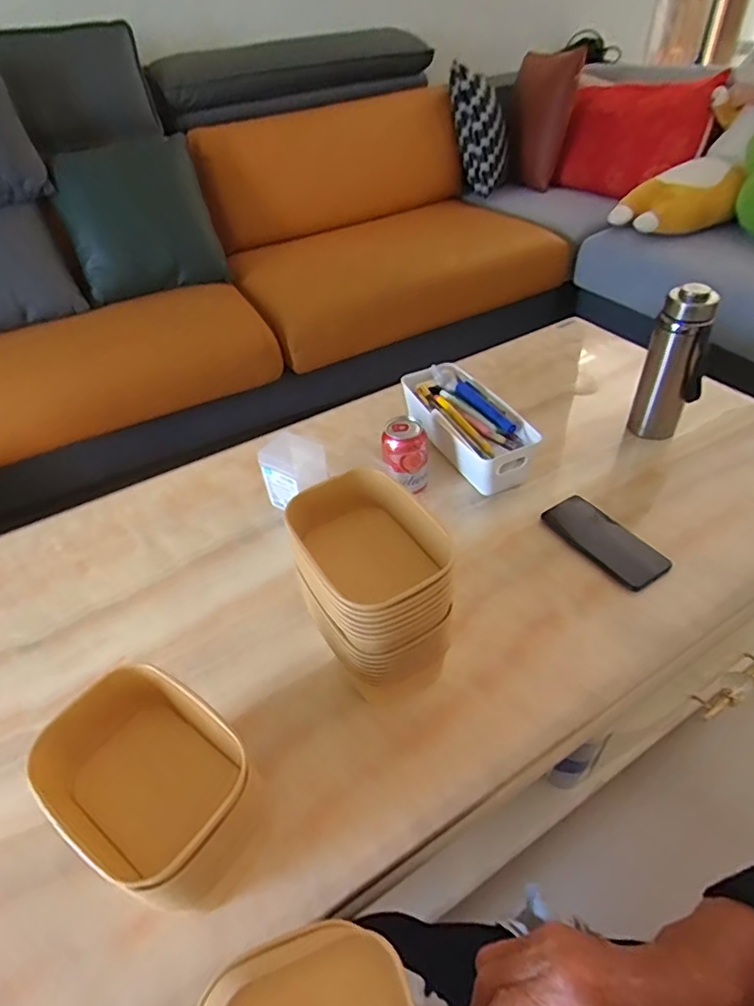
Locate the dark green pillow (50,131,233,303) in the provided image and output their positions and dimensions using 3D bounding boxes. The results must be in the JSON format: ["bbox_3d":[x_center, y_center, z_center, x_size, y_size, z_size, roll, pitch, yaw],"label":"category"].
[{"bbox_3d":[-0.617,-0.748,1.443,0.370,0.369,0.142,-23,21,-15],"label":"dark green pillow"}]

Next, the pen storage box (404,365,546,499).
[{"bbox_3d":[0.135,-0.117,0.856,0.112,0.088,0.254,-20,45,-16],"label":"pen storage box"}]

